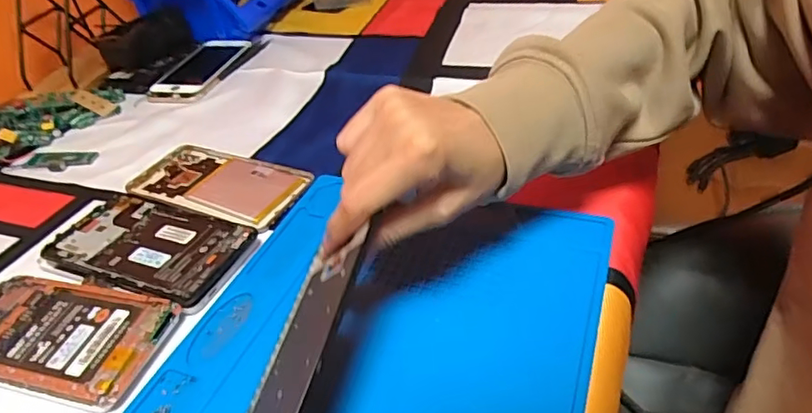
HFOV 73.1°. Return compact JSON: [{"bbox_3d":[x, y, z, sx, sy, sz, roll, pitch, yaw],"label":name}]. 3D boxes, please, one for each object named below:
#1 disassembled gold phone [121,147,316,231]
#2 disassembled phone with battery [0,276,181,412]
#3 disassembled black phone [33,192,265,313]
[{"bbox_3d":[-0.157,-0.022,0.457,0.159,0.007,0.069,13,44,24],"label":"disassembled gold phone"},{"bbox_3d":[-0.212,0.079,0.336,0.140,0.013,0.072,7,42,17],"label":"disassembled phone with battery"},{"bbox_3d":[-0.185,0.028,0.393,0.157,0.016,0.080,10,42,20],"label":"disassembled black phone"}]

